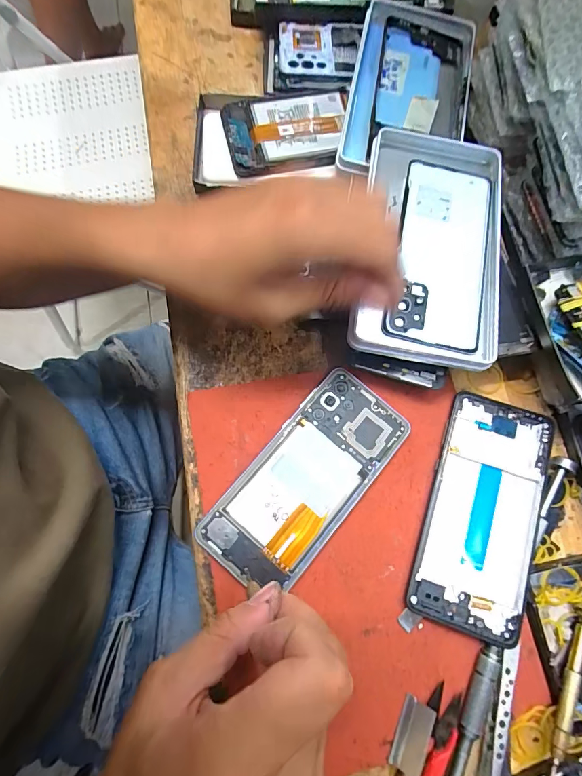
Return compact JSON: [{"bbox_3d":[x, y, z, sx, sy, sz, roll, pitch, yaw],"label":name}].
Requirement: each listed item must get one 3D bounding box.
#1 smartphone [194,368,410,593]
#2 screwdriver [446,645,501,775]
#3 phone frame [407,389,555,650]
[{"bbox_3d":[0.011,0.062,0.273,0.071,0.005,0.156,42,77,9],"label":"smartphone"},{"bbox_3d":[0.113,0.211,0.242,0.019,0.014,0.095,26,78,5],"label":"screwdriver"},{"bbox_3d":[0.134,0.085,0.274,0.070,0.011,0.157,19,77,4],"label":"phone frame"}]

